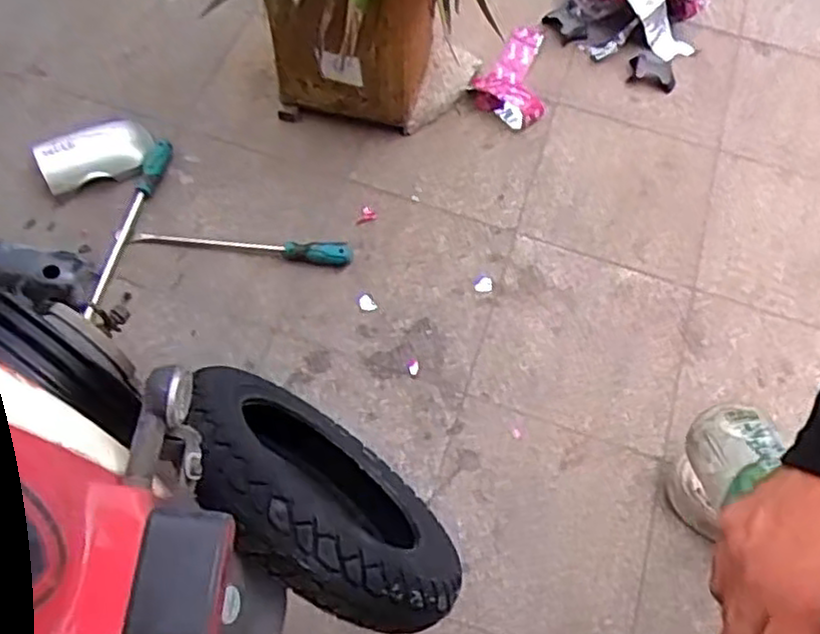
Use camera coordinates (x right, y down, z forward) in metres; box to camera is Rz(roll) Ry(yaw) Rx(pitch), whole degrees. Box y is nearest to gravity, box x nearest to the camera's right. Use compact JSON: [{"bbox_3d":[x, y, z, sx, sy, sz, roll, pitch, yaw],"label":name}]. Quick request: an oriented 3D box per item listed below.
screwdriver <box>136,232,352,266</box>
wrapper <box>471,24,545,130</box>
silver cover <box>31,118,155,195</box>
[{"bbox_3d":[-0.256,-0.115,1.141,0.324,0.033,0.030,7,65,0],"label":"screwdriver"},{"bbox_3d":[0.184,-0.456,1.364,0.125,0.037,0.243,6,65,0],"label":"wrapper"},{"bbox_3d":[-0.505,-0.266,1.177,0.172,0.040,0.102,-20,66,-12],"label":"silver cover"}]

